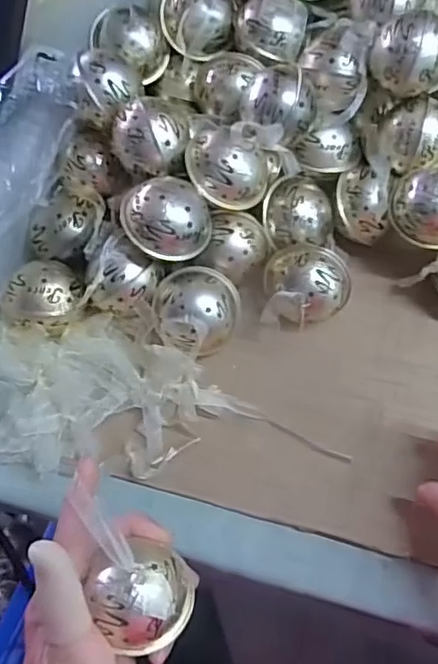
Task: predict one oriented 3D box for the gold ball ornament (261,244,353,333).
[{"bbox_3d":[0.061,-0.027,0.427,0.057,0.052,0.058,6,68,4],"label":"gold ball ornament"}]

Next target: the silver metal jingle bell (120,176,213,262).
[{"bbox_3d":[-0.034,-0.073,0.403,0.056,0.046,0.046,-10,68,-2],"label":"silver metal jingle bell"}]

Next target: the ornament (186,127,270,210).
[{"bbox_3d":[0.005,-0.111,0.416,0.054,0.051,0.049,8,68,5],"label":"ornament"}]

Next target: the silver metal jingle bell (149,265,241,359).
[{"bbox_3d":[-0.016,-0.011,0.424,0.058,0.050,0.057,-1,68,2],"label":"silver metal jingle bell"}]

